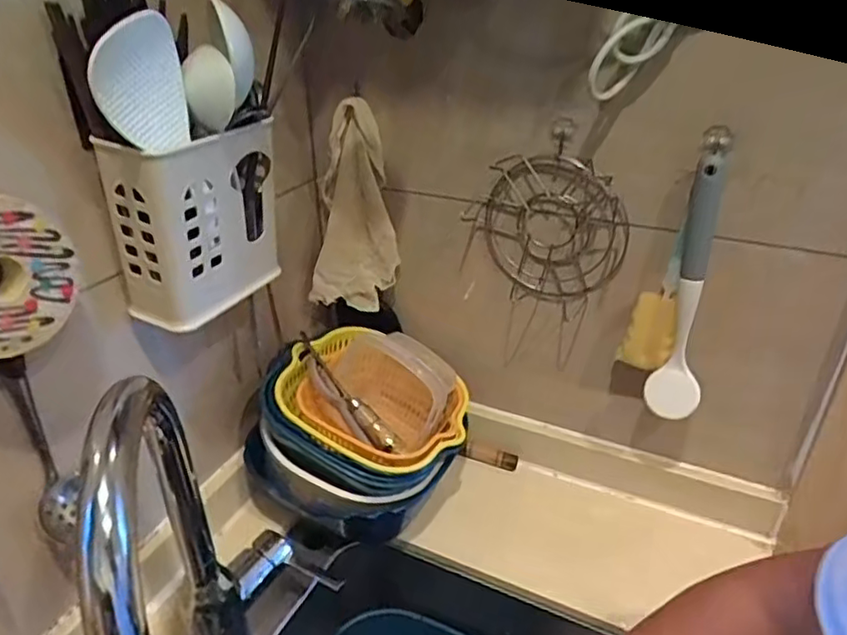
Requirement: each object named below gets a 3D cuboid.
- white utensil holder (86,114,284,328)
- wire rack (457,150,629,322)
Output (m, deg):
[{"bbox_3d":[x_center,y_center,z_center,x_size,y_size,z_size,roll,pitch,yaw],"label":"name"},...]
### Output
[{"bbox_3d":[-0.196,-0.088,0.537,0.085,0.149,0.131,9,31,17],"label":"white utensil holder"},{"bbox_3d":[0.130,-0.091,0.659,0.163,0.164,0.046,18,35,29],"label":"wire rack"}]

